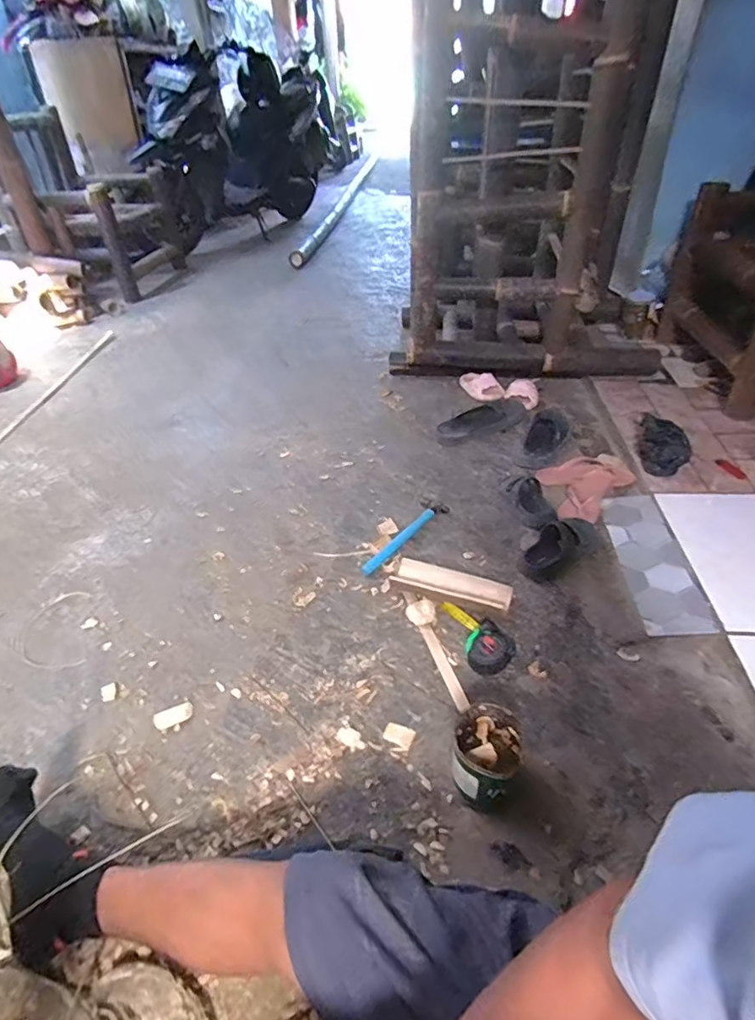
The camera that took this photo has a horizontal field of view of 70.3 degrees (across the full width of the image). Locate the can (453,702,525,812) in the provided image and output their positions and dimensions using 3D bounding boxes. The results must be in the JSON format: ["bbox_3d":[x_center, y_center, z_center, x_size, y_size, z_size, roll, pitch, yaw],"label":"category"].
[{"bbox_3d":[0.160,0.367,0.793,0.096,0.114,0.110,15,43,21],"label":"can"}]

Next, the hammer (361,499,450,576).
[{"bbox_3d":[0.061,0.054,1.235,0.063,0.025,0.282,27,47,31],"label":"hammer"}]

